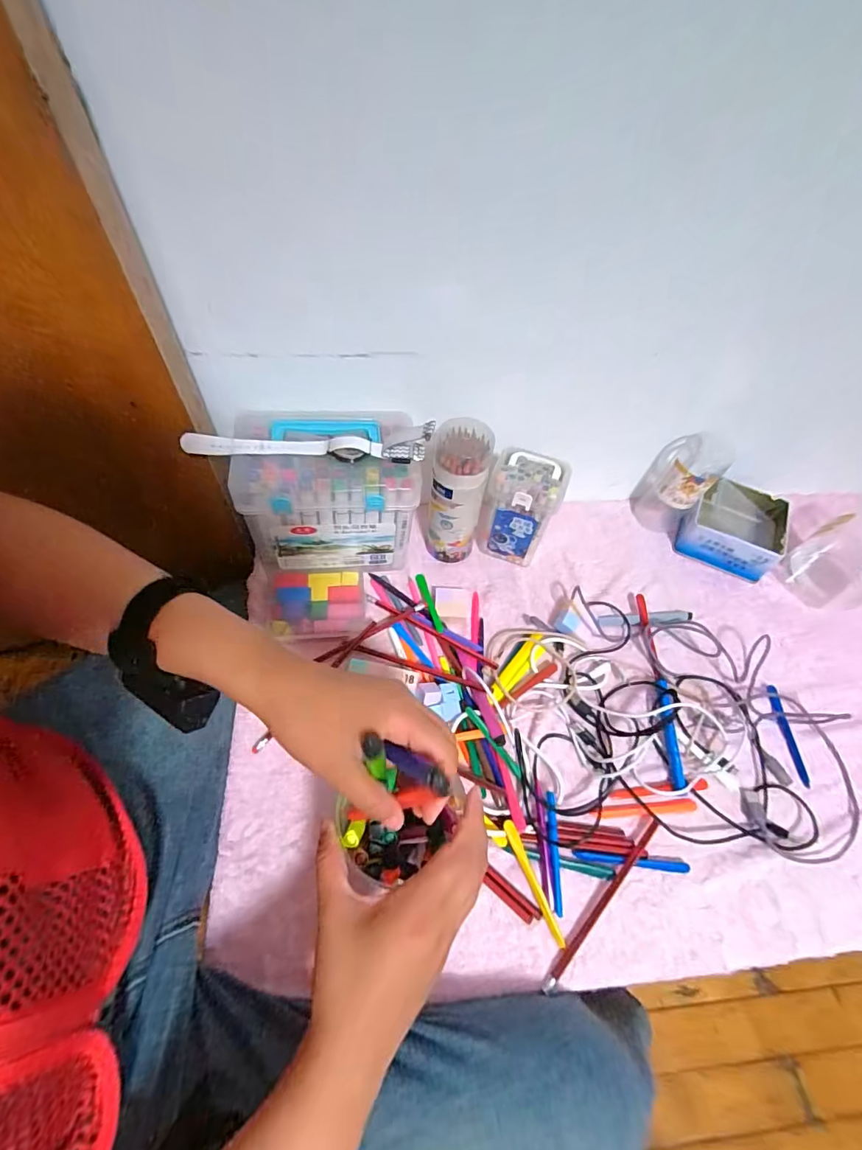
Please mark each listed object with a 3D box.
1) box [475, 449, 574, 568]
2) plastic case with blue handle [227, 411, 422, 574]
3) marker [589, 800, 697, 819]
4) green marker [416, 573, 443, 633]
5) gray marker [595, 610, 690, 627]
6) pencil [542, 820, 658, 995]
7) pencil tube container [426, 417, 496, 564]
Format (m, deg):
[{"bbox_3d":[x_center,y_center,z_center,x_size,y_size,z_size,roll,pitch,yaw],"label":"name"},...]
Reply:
[{"bbox_3d":[0.110,-0.081,0.589,0.084,0.147,0.057,16,58,6],"label":"box"},{"bbox_3d":[-0.114,-0.091,0.555,0.180,0.153,0.117,-3,58,-5],"label":"plastic case with blue handle"},{"bbox_3d":[0.217,0.240,0.476,0.113,0.007,0.012,-2,58,-5],"label":"marker"},{"bbox_3d":[-0.003,0.033,0.588,0.013,0.013,0.093,-12,46,-11],"label":"green marker"},{"bbox_3d":[0.274,0.057,0.596,0.124,0.010,0.020,-5,58,-6],"label":"gray marker"},{"bbox_3d":[0.160,0.300,0.430,0.178,0.009,0.009,-38,67,-24],"label":"pencil"},{"bbox_3d":[0.031,-0.097,0.572,0.062,0.186,0.072,10,58,3],"label":"pencil tube container"}]

